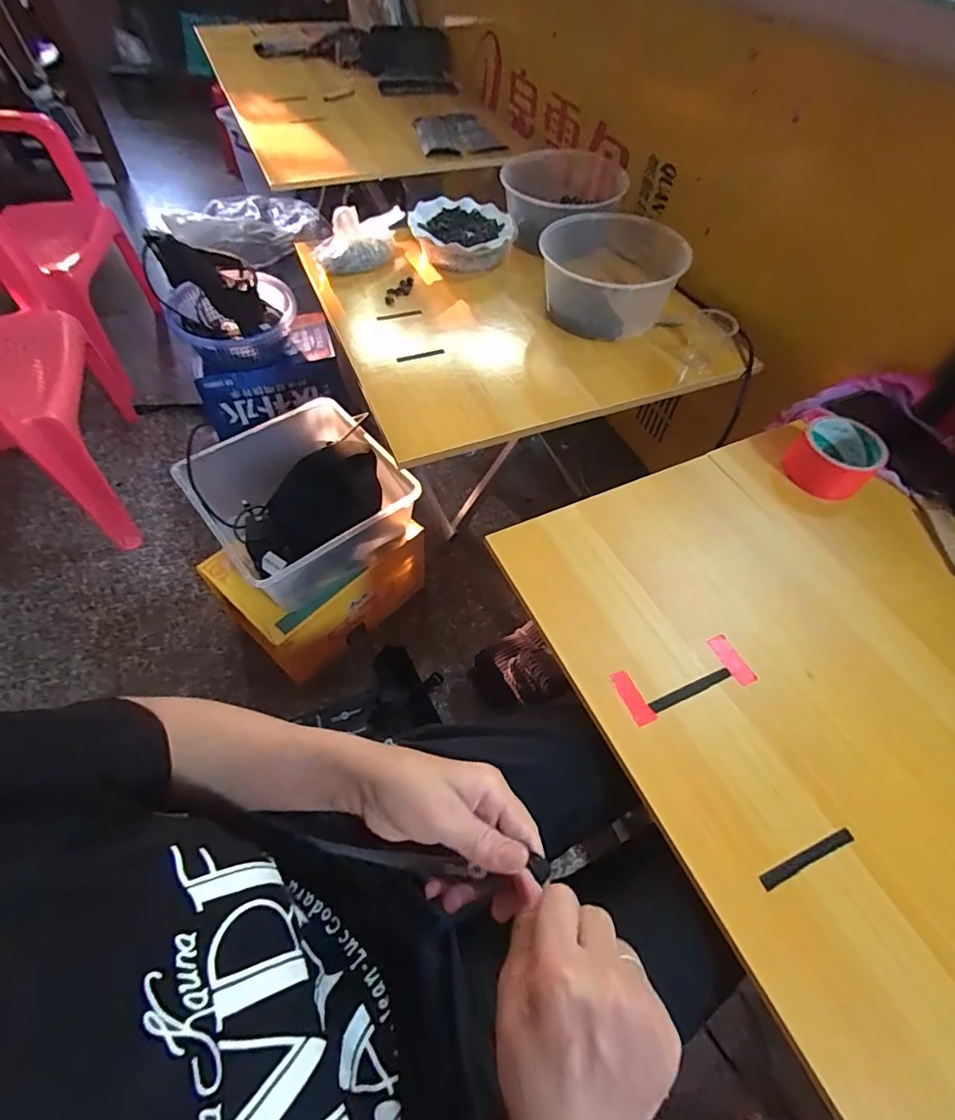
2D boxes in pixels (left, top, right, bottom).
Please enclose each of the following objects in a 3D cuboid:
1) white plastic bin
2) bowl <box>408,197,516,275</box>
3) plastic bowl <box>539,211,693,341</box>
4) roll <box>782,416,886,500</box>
[{"bbox_3d":[-0.294,-0.099,0.883,0.291,0.143,0.307,-34,64,-23],"label":"white plastic bin"},{"bbox_3d":[-0.032,-0.594,0.945,0.171,0.054,0.157,1,56,-2],"label":"bowl"},{"bbox_3d":[0.211,-0.470,0.839,0.212,0.105,0.251,23,58,12],"label":"plastic bowl"},{"bbox_3d":[0.404,-0.120,0.579,0.080,0.051,0.089,40,63,22],"label":"roll"}]

